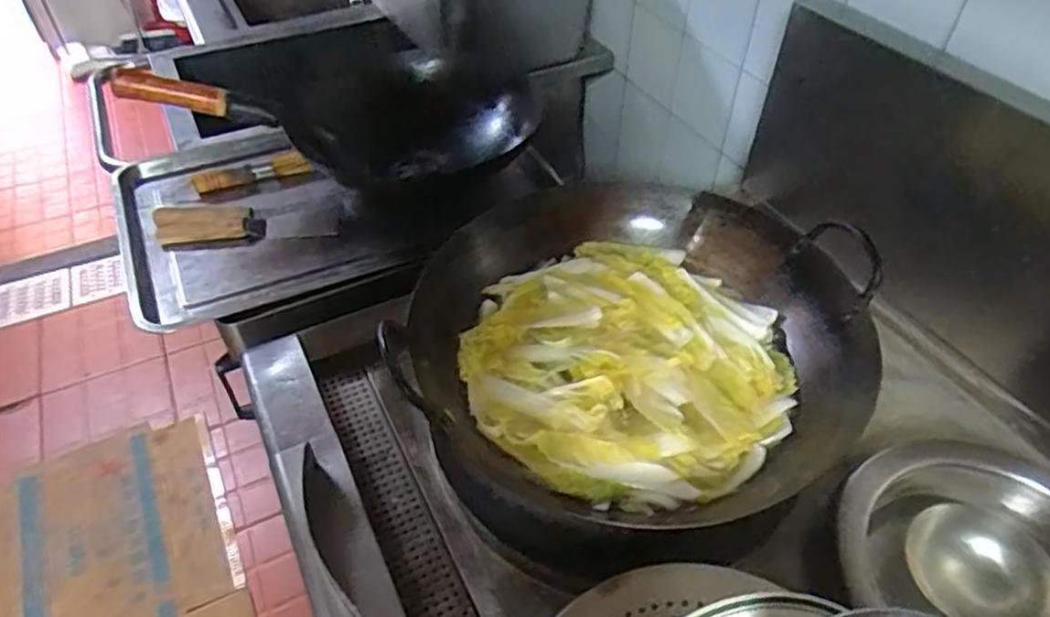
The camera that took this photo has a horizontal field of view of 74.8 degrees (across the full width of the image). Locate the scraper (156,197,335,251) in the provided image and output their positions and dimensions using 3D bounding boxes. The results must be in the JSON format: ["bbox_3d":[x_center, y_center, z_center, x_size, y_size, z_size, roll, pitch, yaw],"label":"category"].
[{"bbox_3d":[-0.379,-0.122,0.942,0.239,0.025,0.067,-4,48,-2],"label":"scraper"}]

